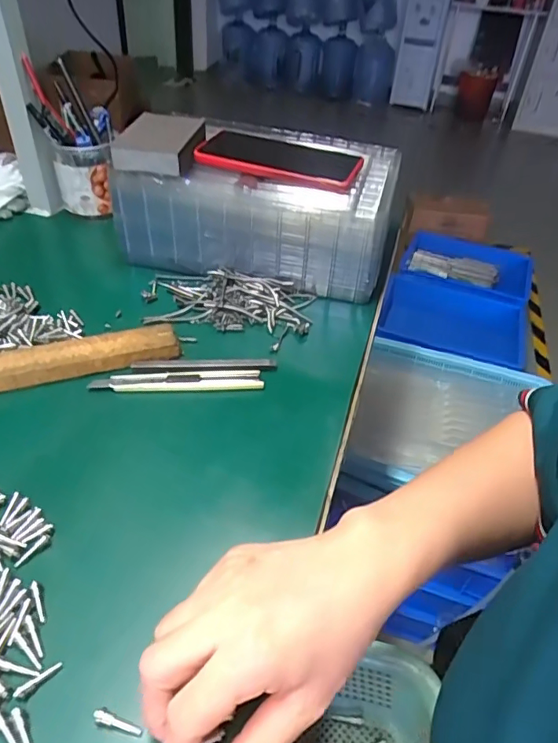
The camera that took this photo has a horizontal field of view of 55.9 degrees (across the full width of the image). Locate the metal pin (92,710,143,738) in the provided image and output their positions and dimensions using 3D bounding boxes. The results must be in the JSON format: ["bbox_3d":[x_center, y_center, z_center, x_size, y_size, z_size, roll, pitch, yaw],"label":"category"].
[{"bbox_3d":[-0.080,0.172,0.259,0.026,0.004,0.006,13,42,7],"label":"metal pin"}]

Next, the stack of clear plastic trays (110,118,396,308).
[{"bbox_3d":[-0.020,-0.180,0.590,0.277,0.122,0.167,11,42,5],"label":"stack of clear plastic trays"}]

